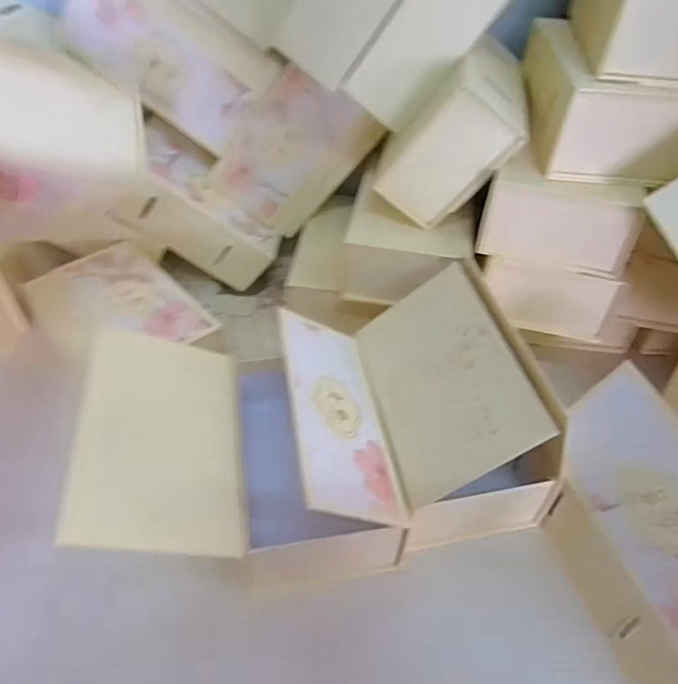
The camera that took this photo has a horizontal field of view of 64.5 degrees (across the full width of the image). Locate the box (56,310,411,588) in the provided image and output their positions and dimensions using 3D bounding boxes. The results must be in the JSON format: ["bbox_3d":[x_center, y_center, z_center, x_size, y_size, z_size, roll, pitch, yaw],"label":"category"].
[{"bbox_3d":[-0.063,0.074,0.369,0.188,0.105,0.156,-6,46,-8],"label":"box"}]

